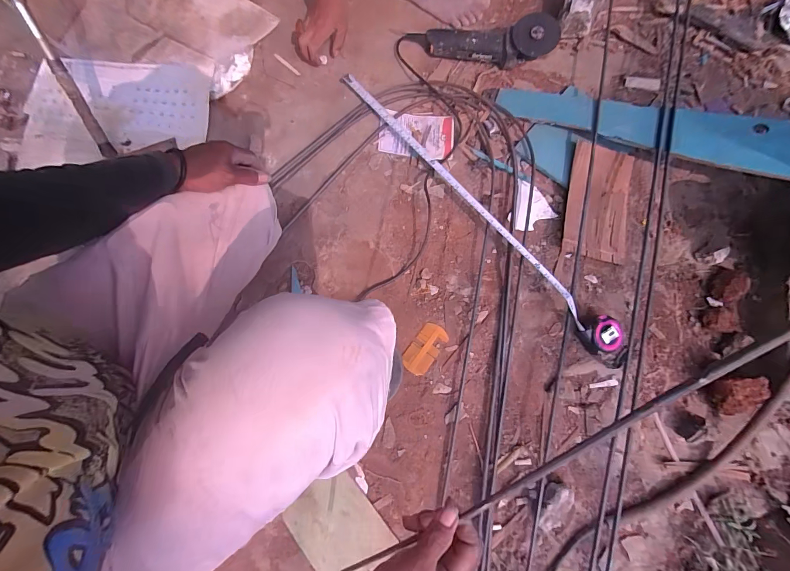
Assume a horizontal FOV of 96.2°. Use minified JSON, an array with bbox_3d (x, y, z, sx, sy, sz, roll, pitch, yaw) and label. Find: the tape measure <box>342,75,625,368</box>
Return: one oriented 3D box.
[{"bbox_3d":[0.153,-0.161,0.734,0.063,0.063,0.825,-40,79,-9],"label":"tape measure"}]

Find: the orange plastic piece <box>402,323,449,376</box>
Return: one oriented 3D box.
[{"bbox_3d":[0.059,0.125,0.700,0.054,0.005,0.103,36,79,9],"label":"orange plastic piece"}]

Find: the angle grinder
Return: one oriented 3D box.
[{"bbox_3d":[0.223,-0.563,0.832,0.294,0.082,0.087,8,78,16],"label":"angle grinder"}]

